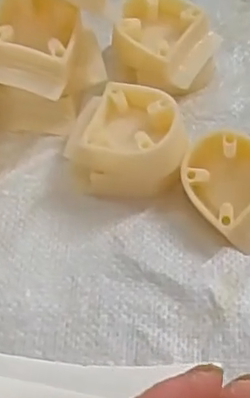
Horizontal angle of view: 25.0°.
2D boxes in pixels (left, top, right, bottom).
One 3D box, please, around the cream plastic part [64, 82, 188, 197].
[{"bbox_3d":[0.003,-0.029,0.308,0.059,0.043,0.054,0,61,-1],"label":"cream plastic part"}]

